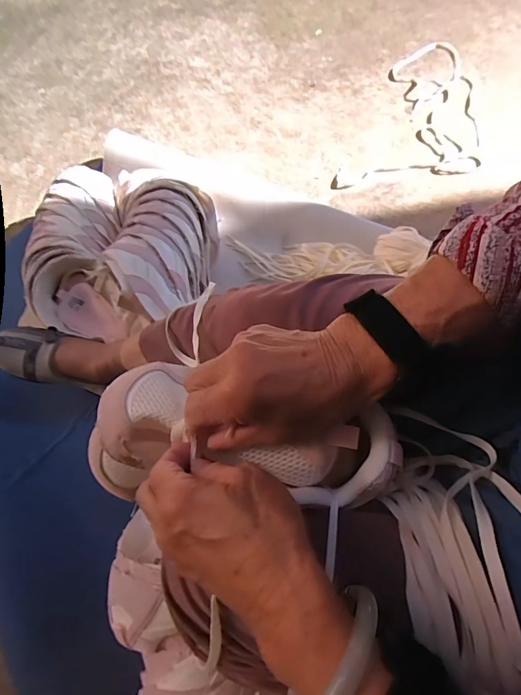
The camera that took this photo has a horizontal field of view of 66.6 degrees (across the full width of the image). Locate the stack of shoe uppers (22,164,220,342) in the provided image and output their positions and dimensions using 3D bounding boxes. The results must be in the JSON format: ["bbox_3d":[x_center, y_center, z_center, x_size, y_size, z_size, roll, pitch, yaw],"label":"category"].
[{"bbox_3d":[-0.248,-0.176,0.697,0.319,0.137,0.349,7,68,8],"label":"stack of shoe uppers"}]

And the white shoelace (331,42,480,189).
[{"bbox_3d":[0.414,-0.574,0.976,0.275,0.019,0.601,20,63,13],"label":"white shoelace"}]

